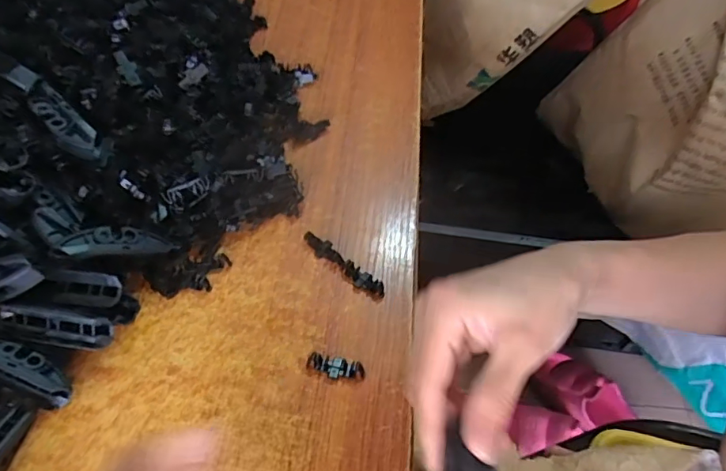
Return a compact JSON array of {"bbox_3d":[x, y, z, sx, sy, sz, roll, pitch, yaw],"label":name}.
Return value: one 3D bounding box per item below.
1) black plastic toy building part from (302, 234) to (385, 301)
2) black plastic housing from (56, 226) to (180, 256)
[{"bbox_3d":[-0.013,0.019,0.357,0.072,0.010,0.014,37,62,25],"label":"black plastic toy building part"},{"bbox_3d":[-0.157,0.003,0.333,0.071,0.008,0.019,0,43,-44],"label":"black plastic housing"}]

